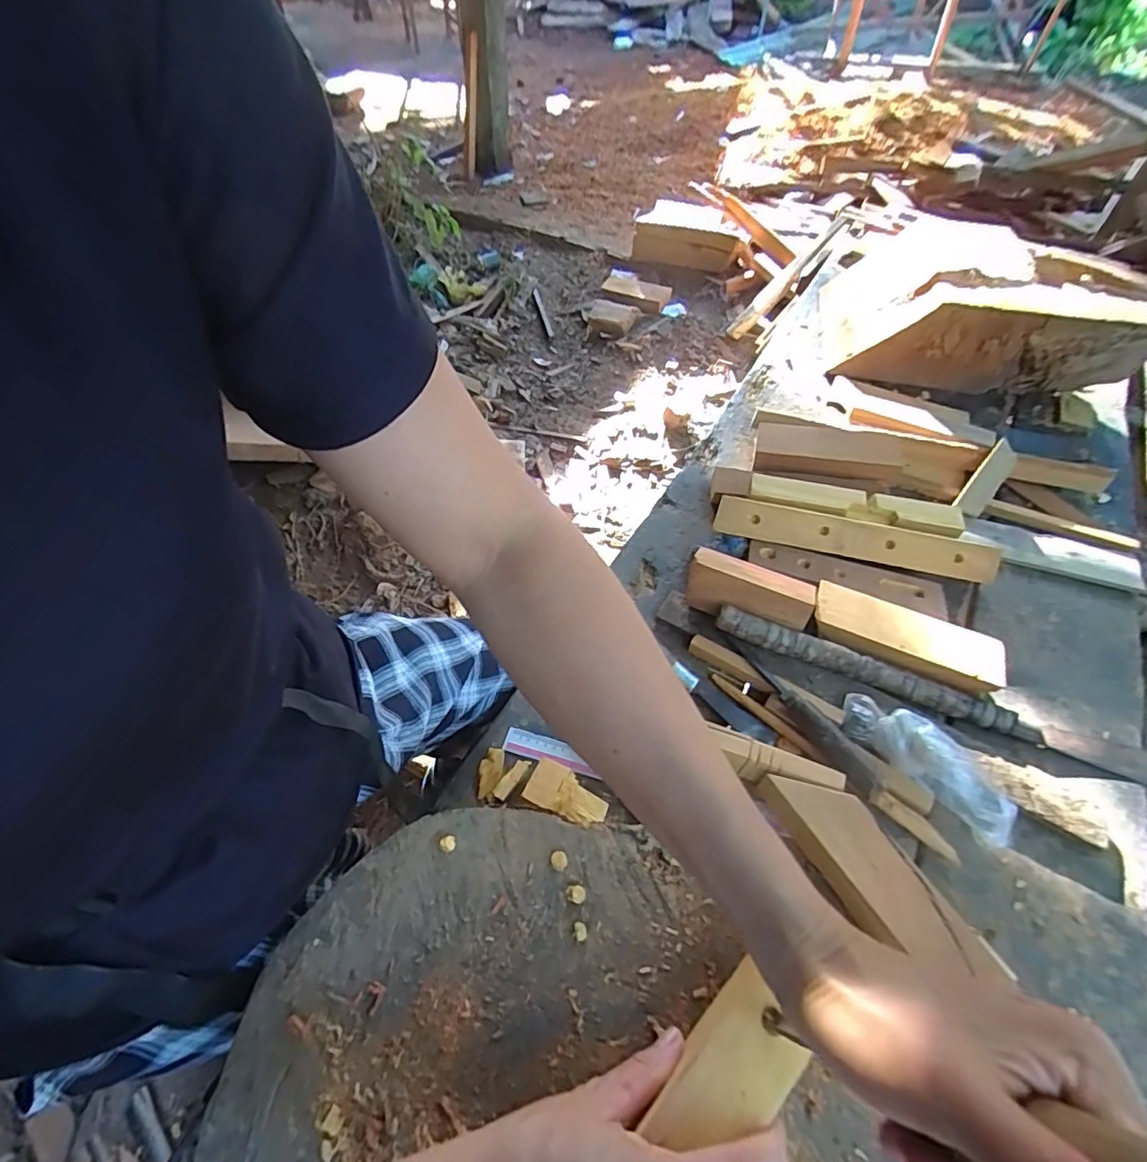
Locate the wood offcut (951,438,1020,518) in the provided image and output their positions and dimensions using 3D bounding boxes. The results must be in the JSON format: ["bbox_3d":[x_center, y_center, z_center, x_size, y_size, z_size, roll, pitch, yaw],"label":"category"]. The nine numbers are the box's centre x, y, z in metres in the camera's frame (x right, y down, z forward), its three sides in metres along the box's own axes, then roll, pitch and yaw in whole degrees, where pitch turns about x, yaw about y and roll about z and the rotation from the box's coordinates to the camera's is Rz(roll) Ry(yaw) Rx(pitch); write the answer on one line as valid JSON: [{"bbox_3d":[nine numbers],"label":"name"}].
[{"bbox_3d":[0.624,-0.152,0.857,0.040,0.023,0.127,35,89,23],"label":"wood offcut"}]

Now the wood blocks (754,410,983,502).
[{"bbox_3d":[0.453,-0.197,0.891,0.326,0.039,0.119,13,55,9],"label":"wood blocks"}]

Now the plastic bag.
[{"bbox_3d":[0.381,0.188,0.605,0.053,0.050,0.193,-38,62,-24],"label":"plastic bag"}]

